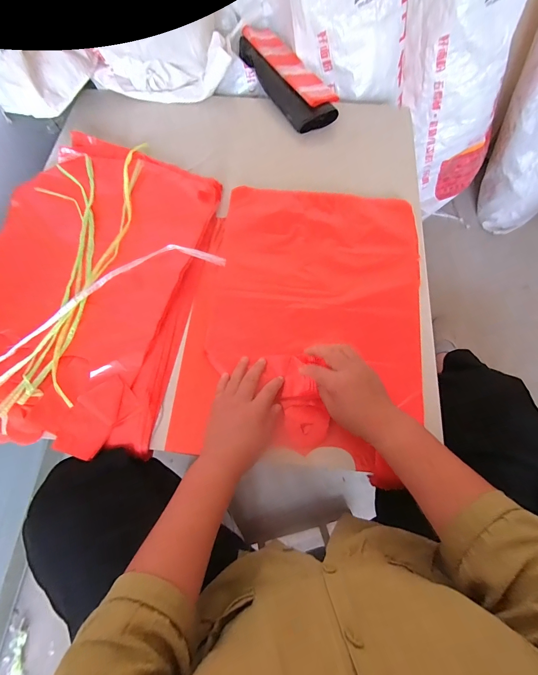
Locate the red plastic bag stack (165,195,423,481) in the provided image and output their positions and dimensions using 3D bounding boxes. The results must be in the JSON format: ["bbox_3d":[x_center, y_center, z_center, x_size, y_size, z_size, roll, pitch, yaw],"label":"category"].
[{"bbox_3d":[0.073,-0.048,0.516,0.386,0.031,0.490,8,71,2],"label":"red plastic bag stack"}]

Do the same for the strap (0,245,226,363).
[{"bbox_3d":[-0.307,-0.056,0.497,0.488,0.016,0.068,-28,74,-10],"label":"strap"}]

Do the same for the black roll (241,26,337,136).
[{"bbox_3d":[0.038,-0.588,0.679,0.117,0.042,0.309,-32,72,-10],"label":"black roll"}]

